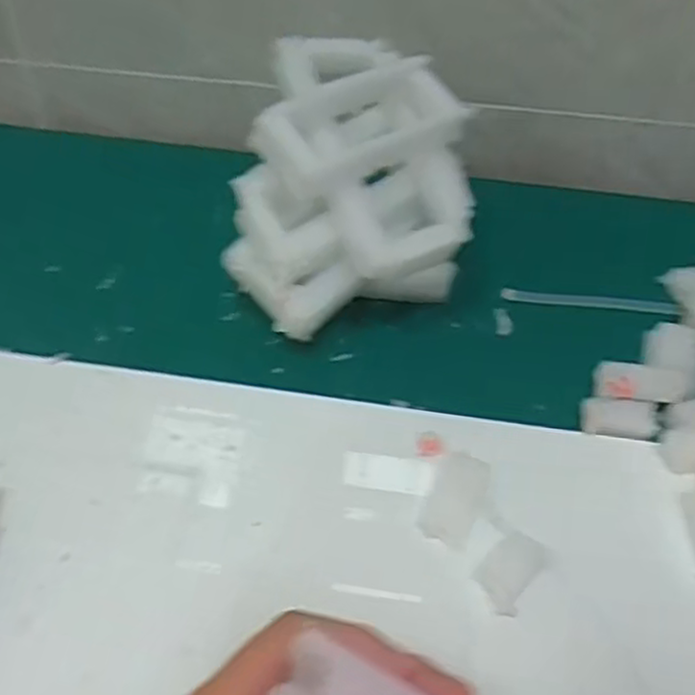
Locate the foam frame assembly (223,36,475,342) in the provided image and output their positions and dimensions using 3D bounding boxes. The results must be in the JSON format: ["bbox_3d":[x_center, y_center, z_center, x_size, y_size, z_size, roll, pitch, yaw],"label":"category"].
[{"bbox_3d":[0.009,-0.109,0.532,0.159,0.134,0.199,17,52,9],"label":"foam frame assembly"}]

